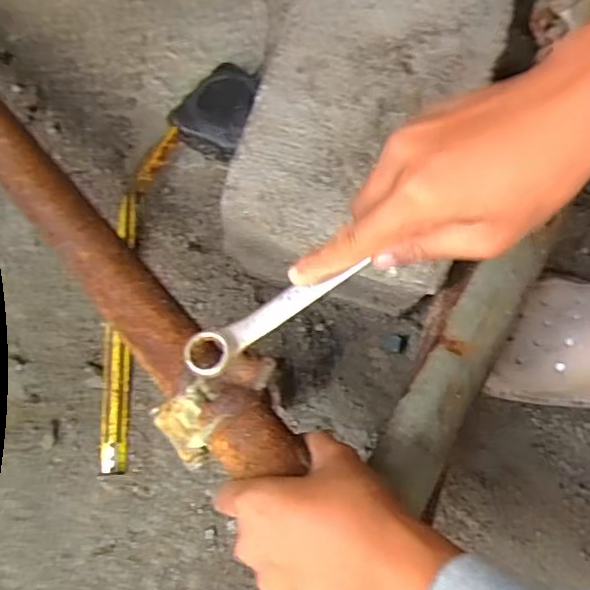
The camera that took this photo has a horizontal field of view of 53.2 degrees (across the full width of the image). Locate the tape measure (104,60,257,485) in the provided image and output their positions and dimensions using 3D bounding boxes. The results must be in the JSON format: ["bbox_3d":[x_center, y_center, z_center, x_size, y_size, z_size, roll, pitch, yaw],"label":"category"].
[{"bbox_3d":[-0.134,-0.048,0.550,0.089,0.046,0.400,17,74,5],"label":"tape measure"}]

